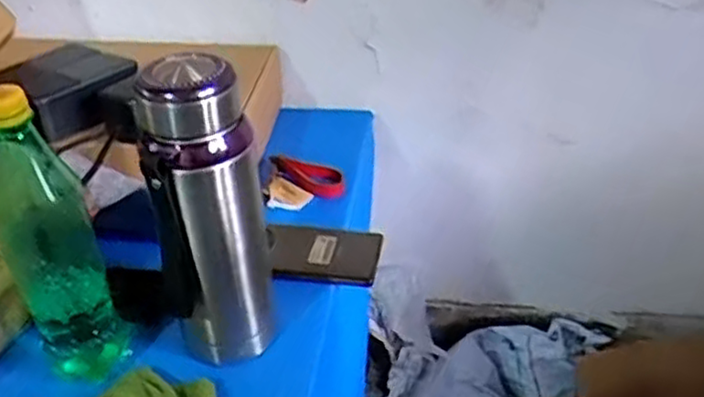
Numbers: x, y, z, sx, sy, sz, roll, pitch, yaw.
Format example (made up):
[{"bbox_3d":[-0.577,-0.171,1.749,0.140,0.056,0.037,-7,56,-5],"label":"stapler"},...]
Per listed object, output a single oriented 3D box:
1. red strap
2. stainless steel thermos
[{"bbox_3d":[-0.050,-0.027,0.775,0.097,0.022,0.033,25,42,33],"label":"red strap"},{"bbox_3d":[-0.103,0.015,0.517,0.075,0.233,0.058,-9,35,-10],"label":"stainless steel thermos"}]

